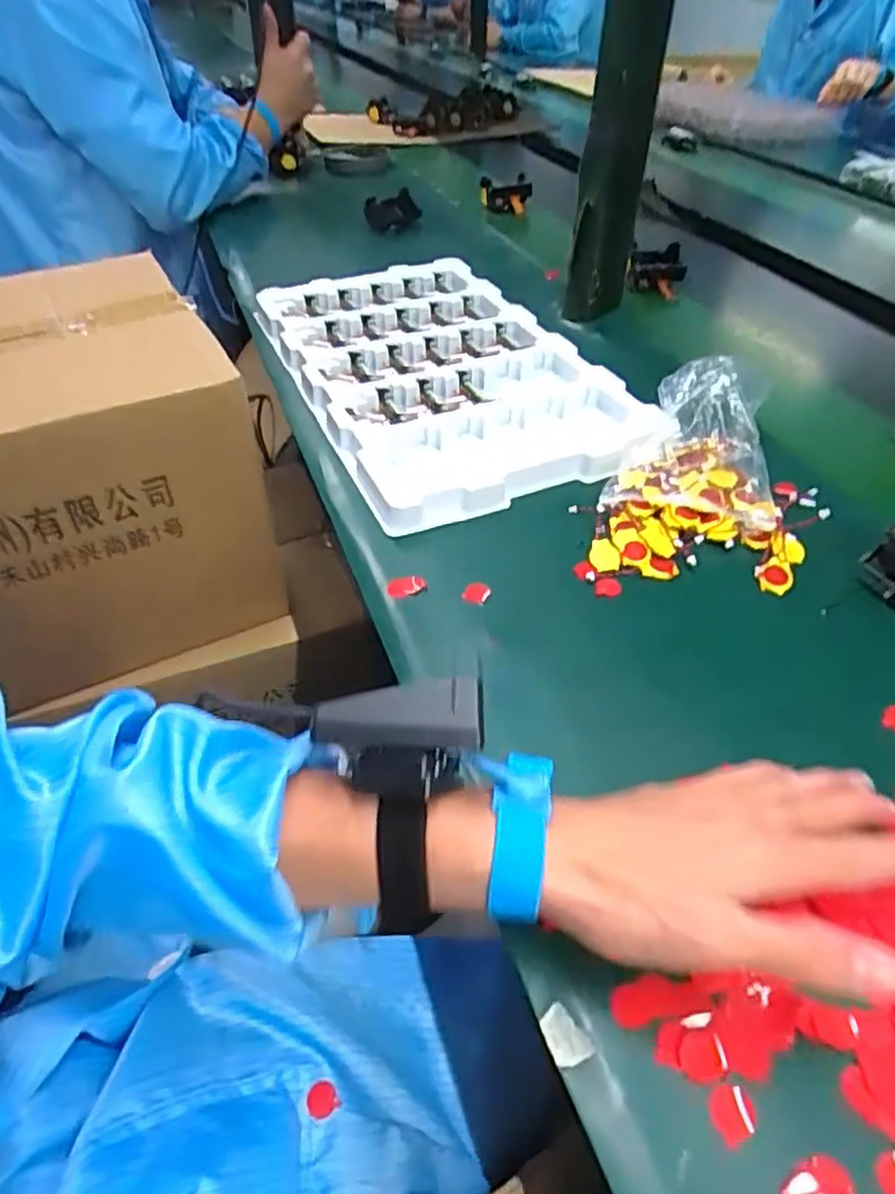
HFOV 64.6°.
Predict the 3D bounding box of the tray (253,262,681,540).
[{"bbox_3d":[-0.017,-0.221,0.664,0.246,0.028,0.436,-17,46,-17],"label":"tray"}]

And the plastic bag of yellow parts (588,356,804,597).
[{"bbox_3d":[0.174,-0.093,0.493,0.131,0.073,0.187,11,44,10],"label":"plastic bag of yellow parts"}]

